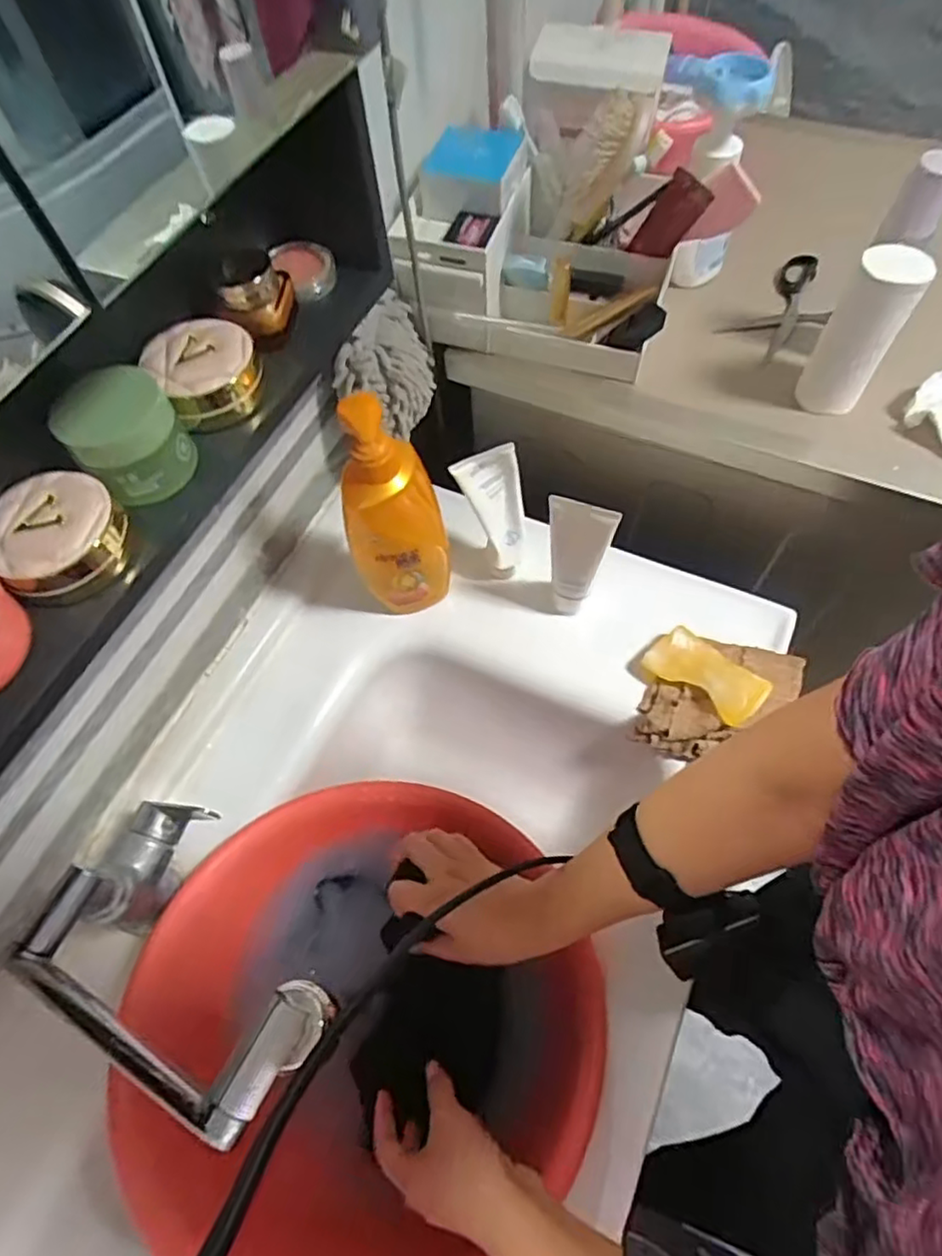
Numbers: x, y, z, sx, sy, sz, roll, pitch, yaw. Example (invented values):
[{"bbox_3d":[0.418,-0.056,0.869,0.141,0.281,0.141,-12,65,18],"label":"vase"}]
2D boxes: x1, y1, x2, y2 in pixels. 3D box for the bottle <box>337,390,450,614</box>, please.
[{"bbox_3d":[-0.067,-0.095,0.551,0.082,0.239,0.041,-19,63,-6],"label":"bottle"}]

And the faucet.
[{"bbox_3d":[-0.184,0.200,0.423,0.220,0.126,0.124,24,66,15],"label":"faucet"}]

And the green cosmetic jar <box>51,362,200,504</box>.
[{"bbox_3d":[-0.199,-0.111,0.371,0.059,0.055,0.051,-37,66,-15],"label":"green cosmetic jar"}]

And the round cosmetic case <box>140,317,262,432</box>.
[{"bbox_3d":[-0.169,-0.164,0.415,0.063,0.038,0.066,-2,62,3],"label":"round cosmetic case"}]

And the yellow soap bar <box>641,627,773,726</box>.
[{"bbox_3d":[0.215,0.040,0.585,0.103,0.022,0.054,40,71,21],"label":"yellow soap bar"}]

